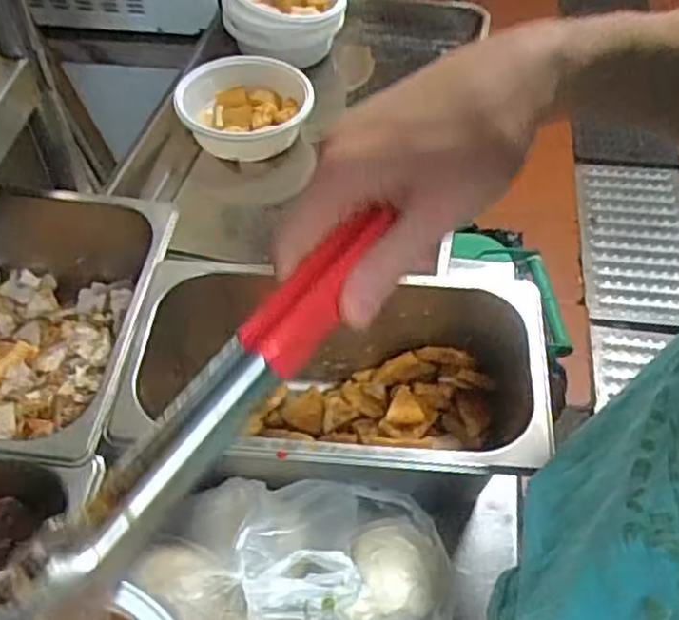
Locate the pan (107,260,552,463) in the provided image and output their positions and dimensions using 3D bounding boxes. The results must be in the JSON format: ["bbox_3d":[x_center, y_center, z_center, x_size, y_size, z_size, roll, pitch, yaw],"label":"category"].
[{"bbox_3d":[-0.001,0.069,0.616,0.322,0.132,0.154,5,54,3],"label":"pan"}]

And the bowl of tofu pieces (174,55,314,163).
[{"bbox_3d":[-0.117,-0.253,0.915,0.159,0.083,0.151,0,54,0],"label":"bowl of tofu pieces"}]

